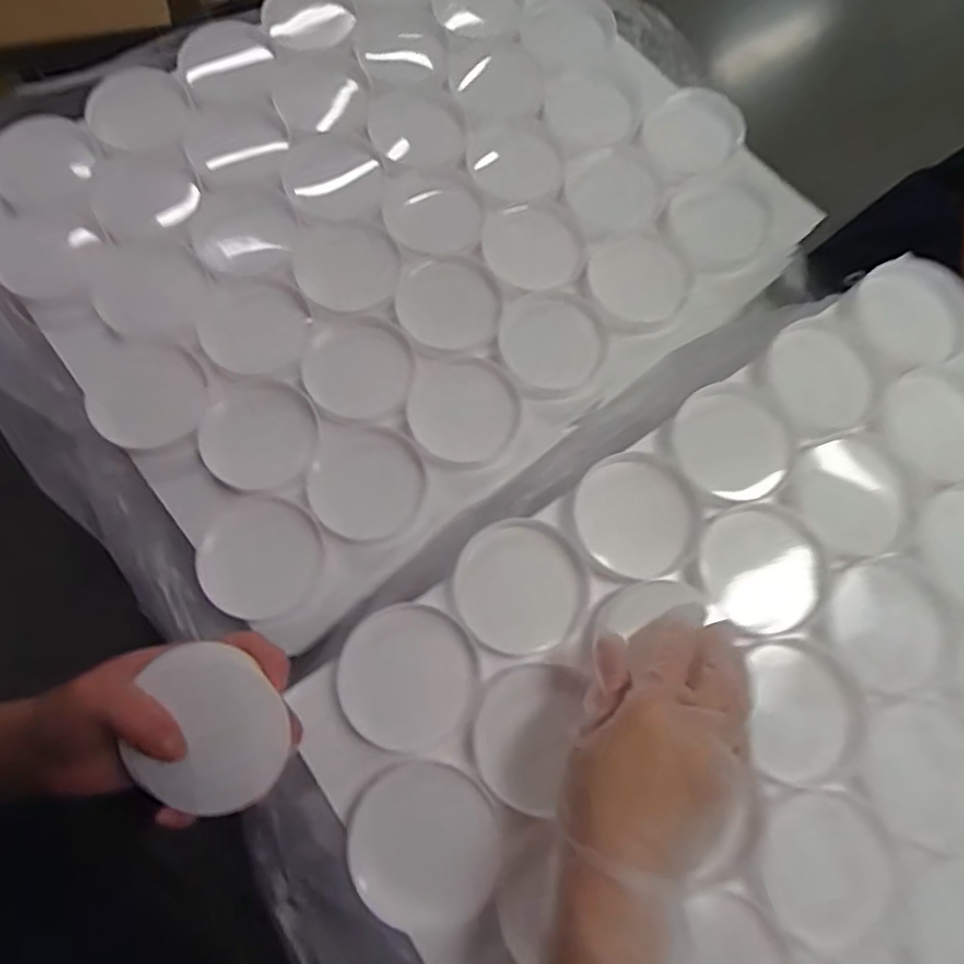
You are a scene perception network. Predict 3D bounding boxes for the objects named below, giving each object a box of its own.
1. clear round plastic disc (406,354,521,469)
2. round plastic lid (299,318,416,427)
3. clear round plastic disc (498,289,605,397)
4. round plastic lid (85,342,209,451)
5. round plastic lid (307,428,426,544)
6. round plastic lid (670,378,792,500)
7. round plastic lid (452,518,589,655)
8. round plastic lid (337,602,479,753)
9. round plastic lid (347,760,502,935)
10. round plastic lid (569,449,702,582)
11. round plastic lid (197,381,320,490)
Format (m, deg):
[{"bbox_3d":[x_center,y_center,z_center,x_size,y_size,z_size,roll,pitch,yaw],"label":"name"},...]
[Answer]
[{"bbox_3d":[-0.012,-0.050,0.457,0.075,0.005,0.078,0,73,-1],"label":"clear round plastic disc"},{"bbox_3d":[-0.086,-0.079,0.467,0.071,0.012,0.078,0,73,-1],"label":"round plastic lid"},{"bbox_3d":[0.051,-0.101,0.478,0.074,0.012,0.073,-22,75,-8],"label":"clear round plastic disc"},{"bbox_3d":[-0.227,-0.059,0.451,0.076,0.005,0.076,0,73,-1],"label":"round plastic lid"},{"bbox_3d":[-0.076,0.003,0.440,0.074,0.015,0.069,0,73,-1],"label":"round plastic lid"},{"bbox_3d":[0.159,-0.025,0.426,0.069,0.014,0.076,0,73,-2],"label":"round plastic lid"},{"bbox_3d":[0.023,0.061,0.394,0.075,0.006,0.076,0,73,-1],"label":"round plastic lid"},{"bbox_3d":[-0.042,0.109,0.373,0.075,0.006,0.075,0,73,-1],"label":"round plastic lid"},{"bbox_3d":[-0.030,0.191,0.352,0.076,0.014,0.077,0,70,-1],"label":"round plastic lid"},{"bbox_3d":[0.095,0.020,0.407,0.073,0.011,0.075,0,73,-1],"label":"round plastic lid"},{"bbox_3d":[-0.148,-0.030,0.447,0.075,0.007,0.069,0,73,-1],"label":"round plastic lid"}]

